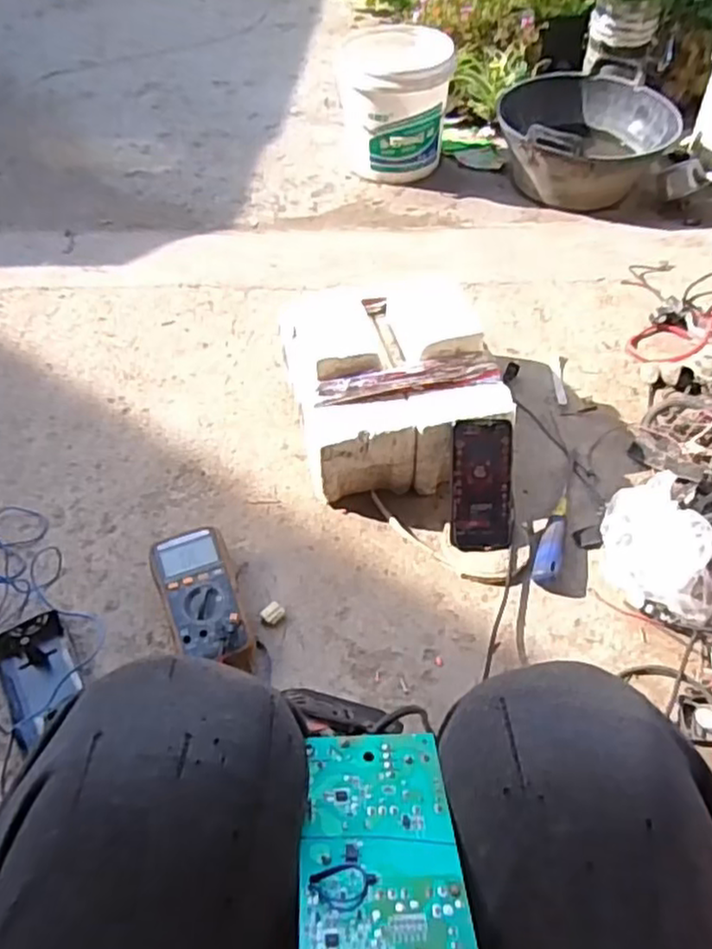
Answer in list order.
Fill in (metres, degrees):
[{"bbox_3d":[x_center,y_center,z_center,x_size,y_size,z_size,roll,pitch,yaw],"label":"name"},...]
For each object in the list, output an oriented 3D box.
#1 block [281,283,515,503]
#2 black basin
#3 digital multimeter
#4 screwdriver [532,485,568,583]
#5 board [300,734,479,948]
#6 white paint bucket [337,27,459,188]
[{"bbox_3d":[0.045,-0.125,0.983,0.262,0.185,0.282,-11,51,-7],"label":"block"},{"bbox_3d":[0.520,-0.767,1.588,0.370,0.183,0.394,4,51,4],"label":"black basin"},{"bbox_3d":[-0.184,0.151,0.837,0.086,0.050,0.193,-18,53,-13],"label":"digital multimeter"},{"bbox_3d":[0.262,0.074,0.914,0.031,0.027,0.168,15,53,13],"label":"screwdriver"},{"bbox_3d":[0.011,0.160,0.284,0.065,0.004,0.125,3,31,-7],"label":"board"},{"bbox_3d":[0.088,-0.888,1.662,0.248,0.267,0.309,0,51,1],"label":"white paint bucket"}]

